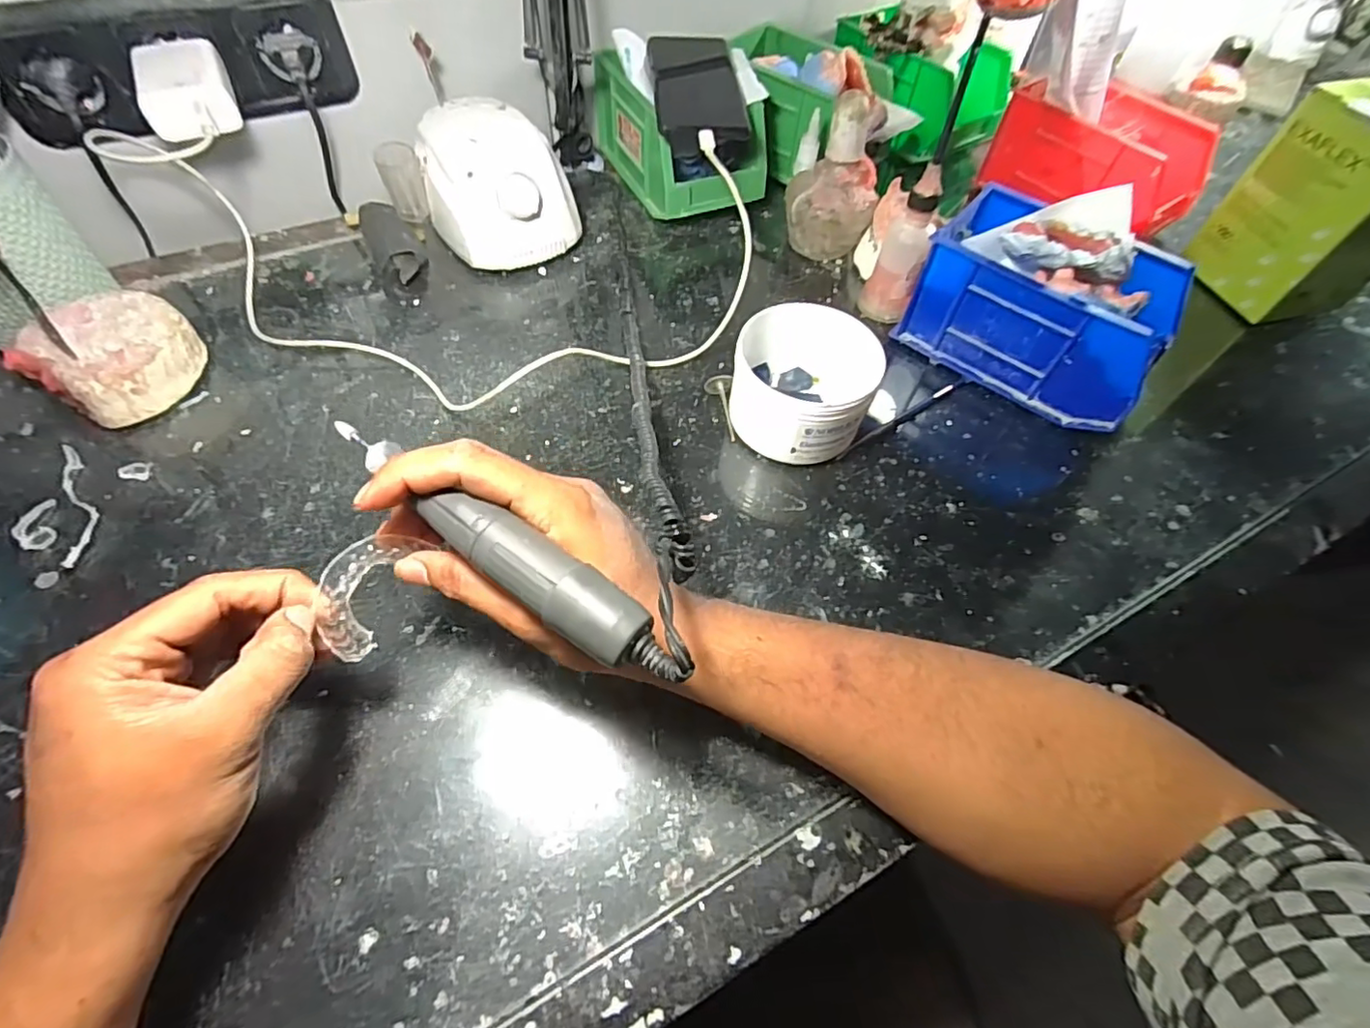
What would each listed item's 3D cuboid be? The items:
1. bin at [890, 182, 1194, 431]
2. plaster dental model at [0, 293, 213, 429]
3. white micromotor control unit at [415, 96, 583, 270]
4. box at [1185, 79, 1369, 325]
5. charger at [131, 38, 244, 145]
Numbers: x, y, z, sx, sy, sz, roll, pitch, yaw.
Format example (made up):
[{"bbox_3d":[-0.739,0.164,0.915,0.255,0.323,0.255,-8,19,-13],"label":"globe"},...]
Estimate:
[{"bbox_3d":[0.259,-0.149,0.437,0.165,0.086,0.098,35,62,18],"label":"bin"},{"bbox_3d":[-0.375,-0.104,0.399,0.085,0.041,0.085,24,59,12],"label":"plaster dental model"},{"bbox_3d":[-0.157,-0.271,0.498,0.110,0.080,0.129,-21,61,-16],"label":"white micromotor control unit"},{"bbox_3d":[0.517,-0.249,0.482,0.096,0.138,0.102,-11,59,-10],"label":"box"},{"bbox_3d":[-0.338,-0.288,0.407,0.052,0.029,0.081,-24,63,-16],"label":"charger"}]

